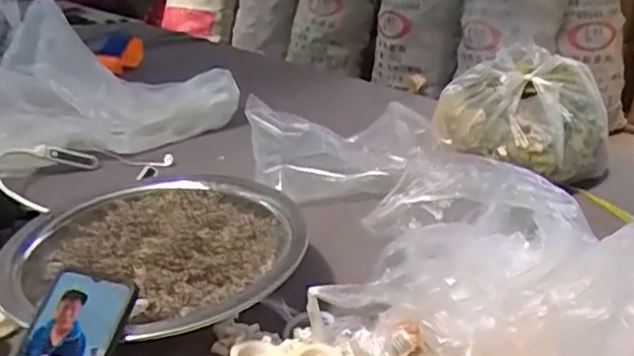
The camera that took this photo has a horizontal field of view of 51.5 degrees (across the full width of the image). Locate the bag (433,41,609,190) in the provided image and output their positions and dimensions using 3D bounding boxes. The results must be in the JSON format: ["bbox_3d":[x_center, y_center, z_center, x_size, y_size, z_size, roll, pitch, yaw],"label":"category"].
[{"bbox_3d":[0.316,-0.096,1.011,0.262,0.157,0.197,9,24,17],"label":"bag"}]

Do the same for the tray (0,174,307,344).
[{"bbox_3d":[-0.166,0.081,0.672,0.300,0.060,0.291,0,23,-4],"label":"tray"}]

